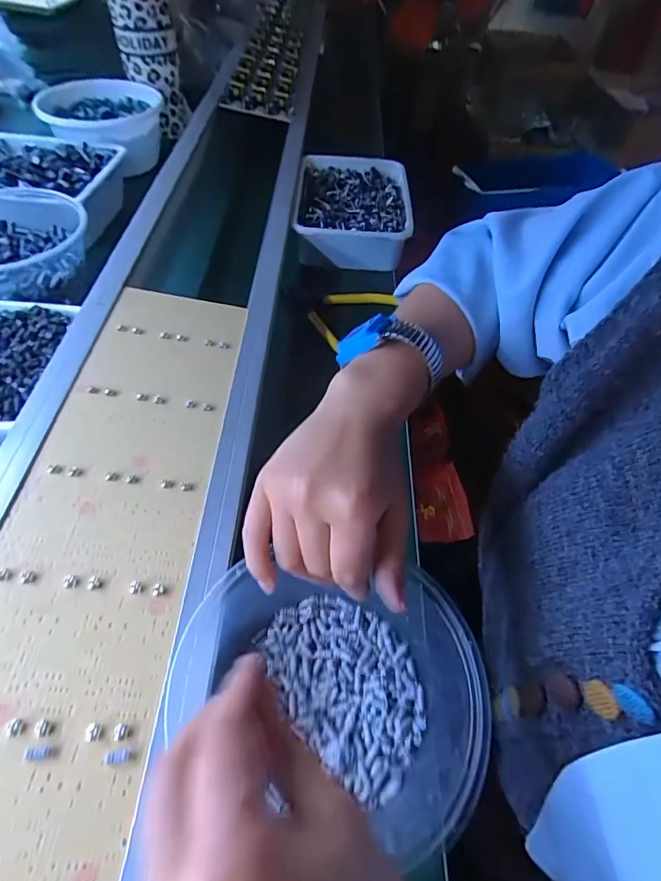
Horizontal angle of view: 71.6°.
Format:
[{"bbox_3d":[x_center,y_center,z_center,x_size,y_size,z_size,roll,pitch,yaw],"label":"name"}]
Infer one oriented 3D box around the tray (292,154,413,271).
[{"bbox_3d":[0.027,-0.298,0.592,0.139,0.054,0.193,3,52,-1],"label":"tray"}]

